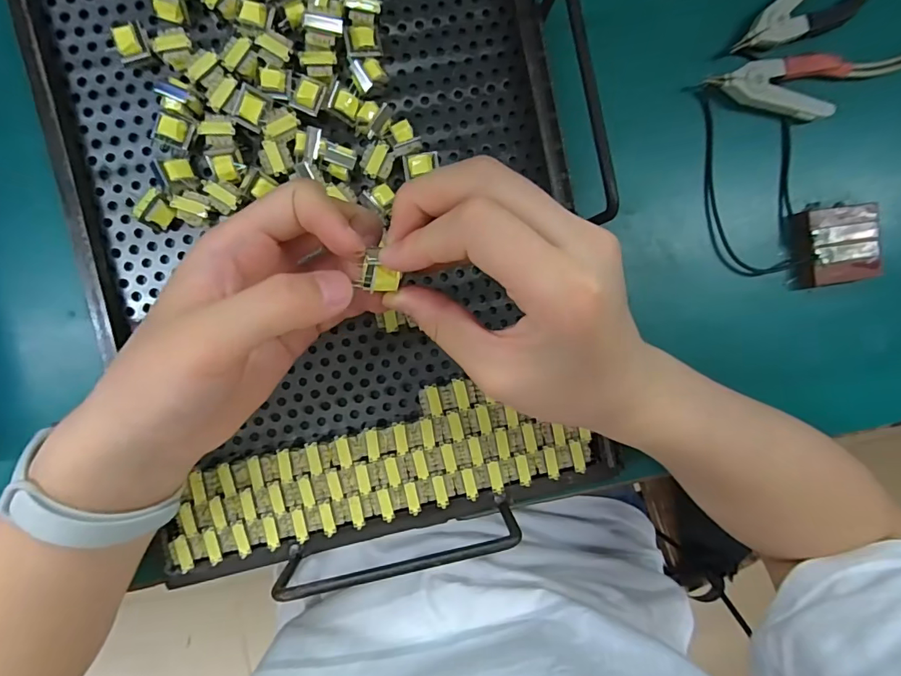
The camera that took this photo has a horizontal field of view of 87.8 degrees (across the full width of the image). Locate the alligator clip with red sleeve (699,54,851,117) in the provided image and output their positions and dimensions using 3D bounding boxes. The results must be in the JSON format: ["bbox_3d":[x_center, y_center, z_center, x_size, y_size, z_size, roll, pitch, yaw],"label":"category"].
[{"bbox_3d":[0.203,-0.159,0.289,0.088,0.010,0.037,5,93,-6],"label":"alligator clip with red sleeve"}]

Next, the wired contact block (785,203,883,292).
[{"bbox_3d":[0.245,-0.059,0.302,0.051,0.024,0.048,-8,94,-5],"label":"wired contact block"}]

